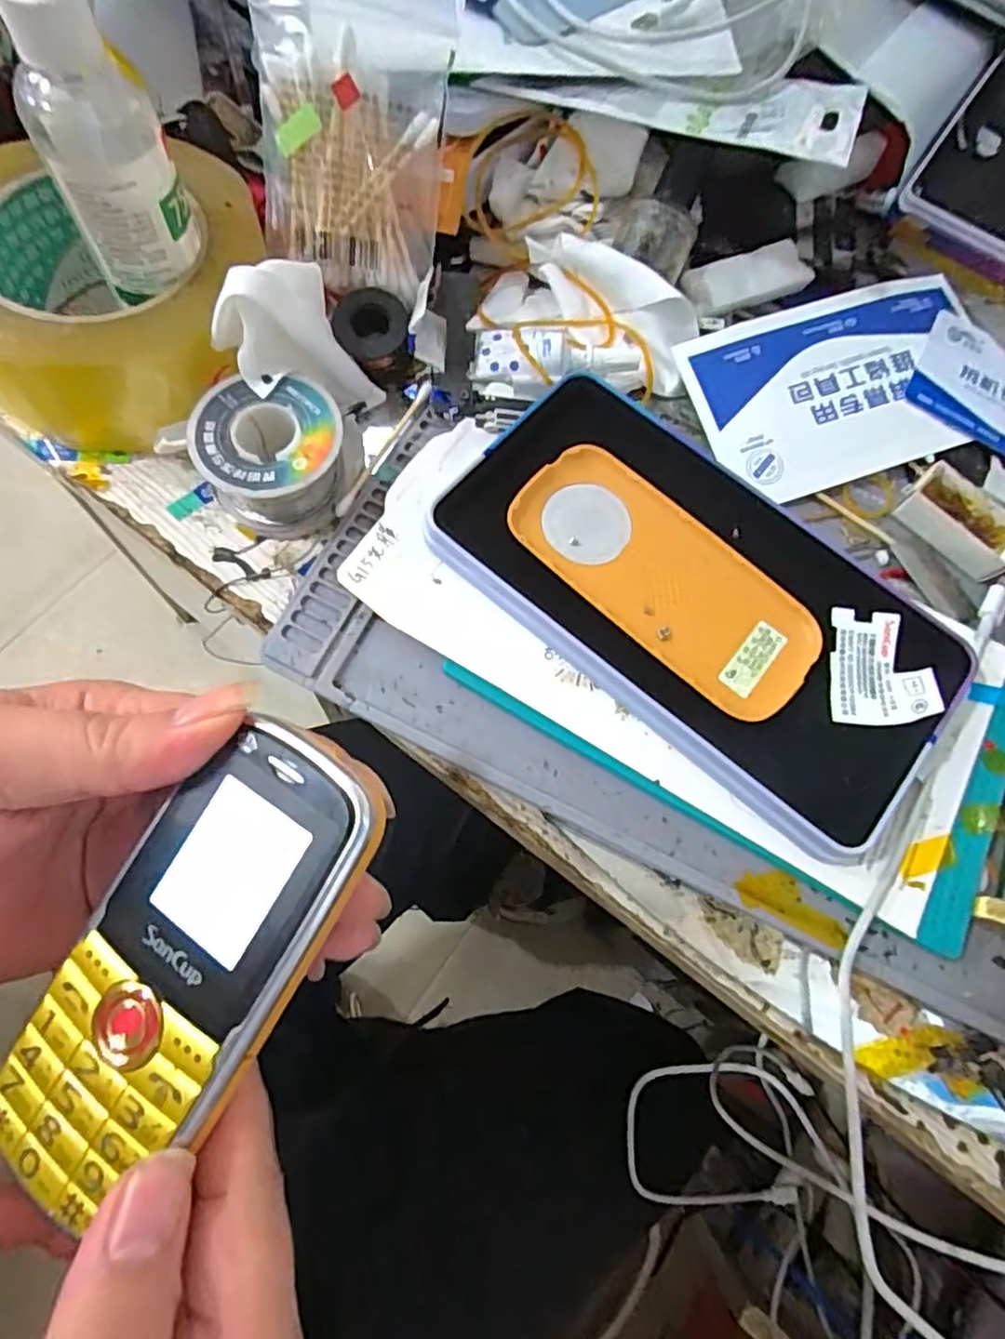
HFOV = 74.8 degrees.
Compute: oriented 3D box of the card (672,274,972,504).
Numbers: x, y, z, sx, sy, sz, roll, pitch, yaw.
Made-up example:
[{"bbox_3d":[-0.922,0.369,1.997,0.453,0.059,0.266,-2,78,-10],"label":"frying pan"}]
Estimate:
[{"bbox_3d":[0.151,-0.124,0.287,0.131,0.011,0.080,-18,73,-11],"label":"card"}]

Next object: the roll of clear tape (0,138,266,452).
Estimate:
[{"bbox_3d":[-0.149,-0.147,0.251,0.109,0.053,0.109,2,70,-5],"label":"roll of clear tape"}]

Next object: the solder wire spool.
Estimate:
[{"bbox_3d":[-0.085,-0.079,0.248,0.051,0.030,0.047,2,70,-5],"label":"solder wire spool"}]

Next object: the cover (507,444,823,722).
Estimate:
[{"bbox_3d":[0.059,-0.033,0.240,0.116,0.007,0.052,41,72,9],"label":"cover"}]

